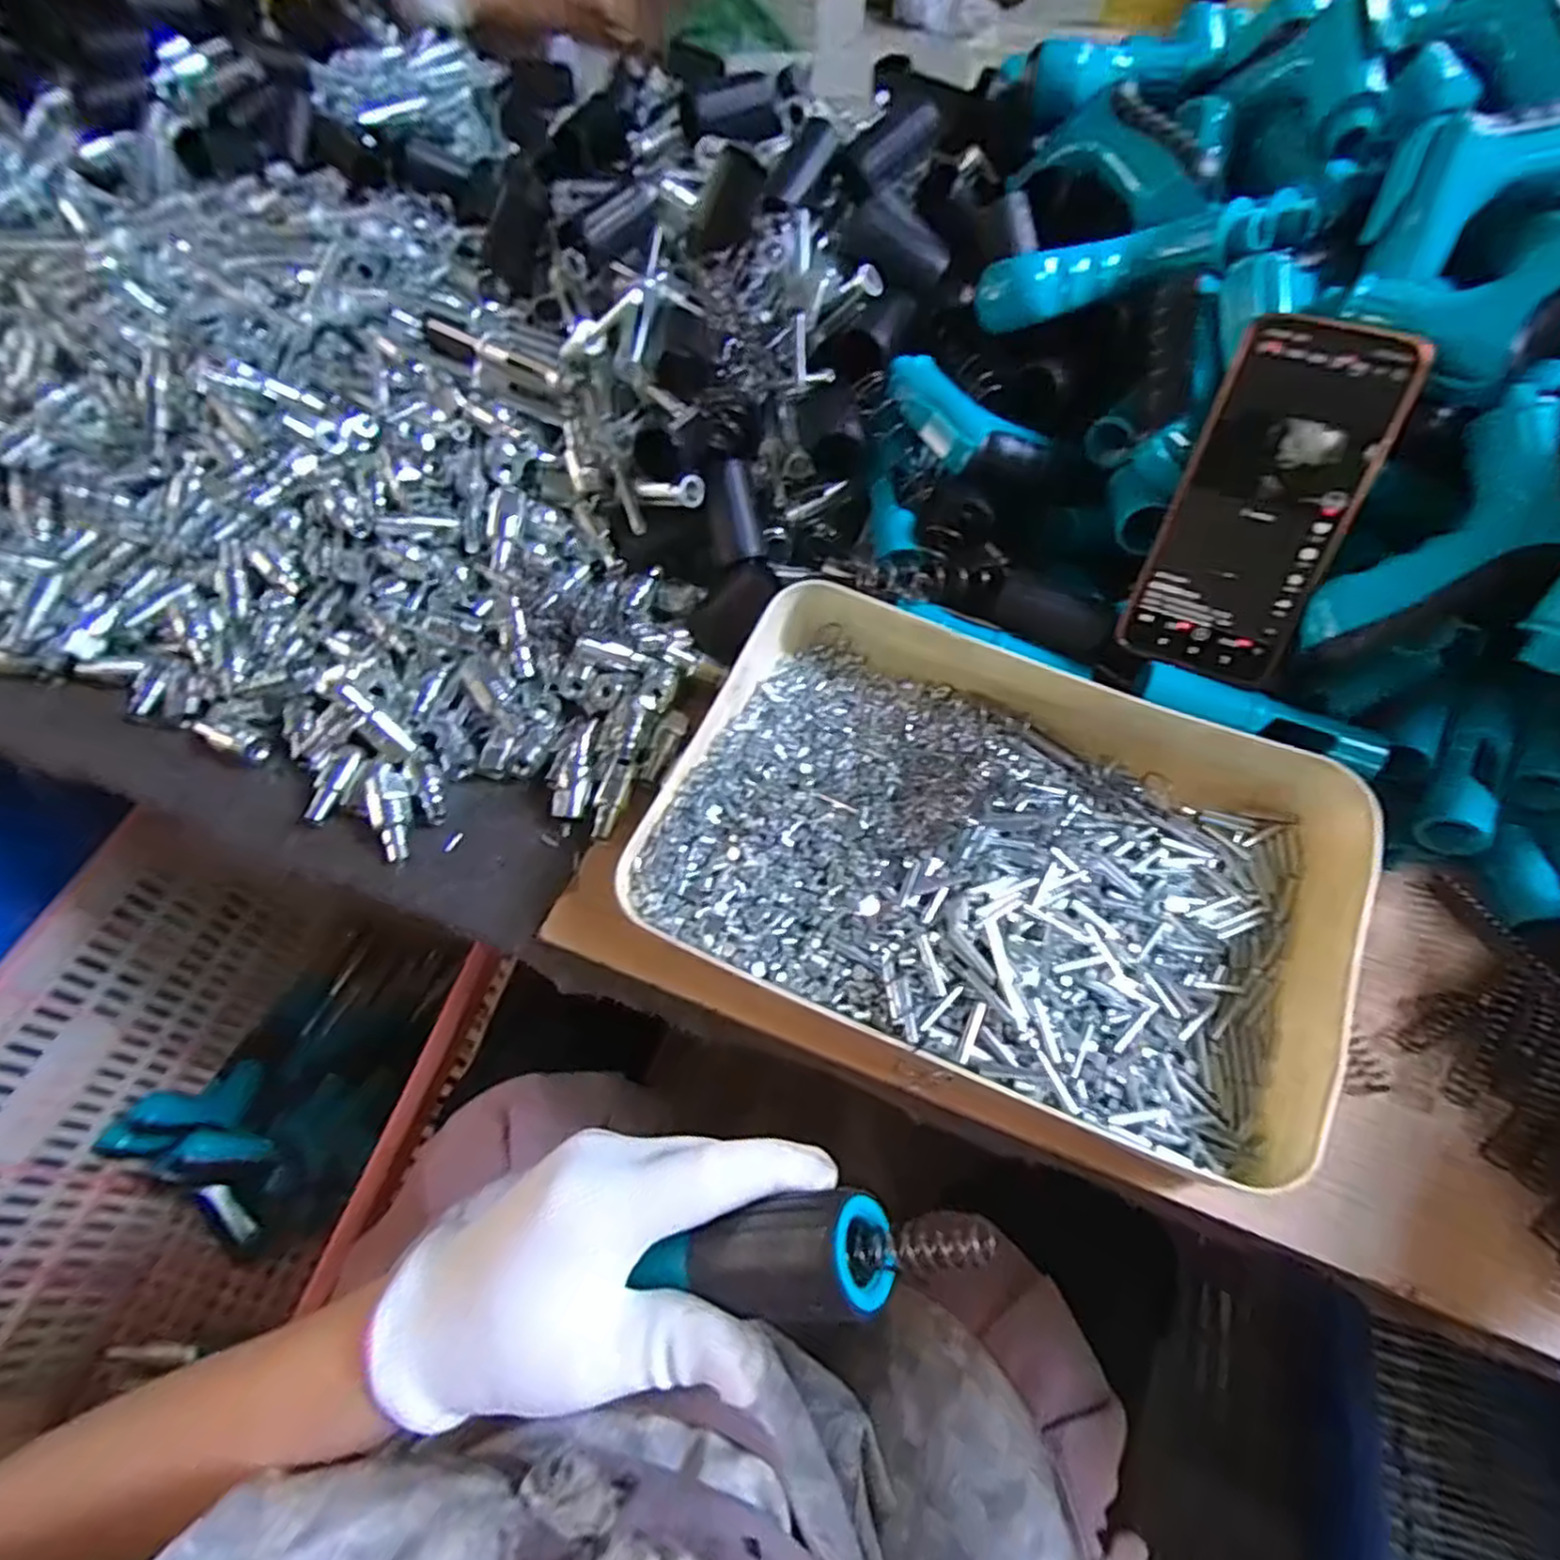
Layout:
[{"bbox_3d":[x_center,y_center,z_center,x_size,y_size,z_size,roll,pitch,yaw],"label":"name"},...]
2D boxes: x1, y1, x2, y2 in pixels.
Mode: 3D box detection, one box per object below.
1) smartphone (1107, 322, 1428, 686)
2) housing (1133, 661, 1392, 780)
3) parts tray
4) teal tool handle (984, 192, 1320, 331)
[{"bbox_3d":[0.238,-0.136,0.360,0.078,0.162,0.006,24,18,17],"label":"smartphone"},{"bbox_3d":[0.248,-0.034,0.377,0.121,0.019,0.020,19,59,15],"label":"housing"},{"bbox_3d":[0.108,0.034,0.375,0.330,0.059,0.229,20,60,16],"label":"parts tray"},{"bbox_3d":[0.197,-0.284,0.396,0.170,0.029,0.035,-6,55,16],"label":"teal tool handle"}]

